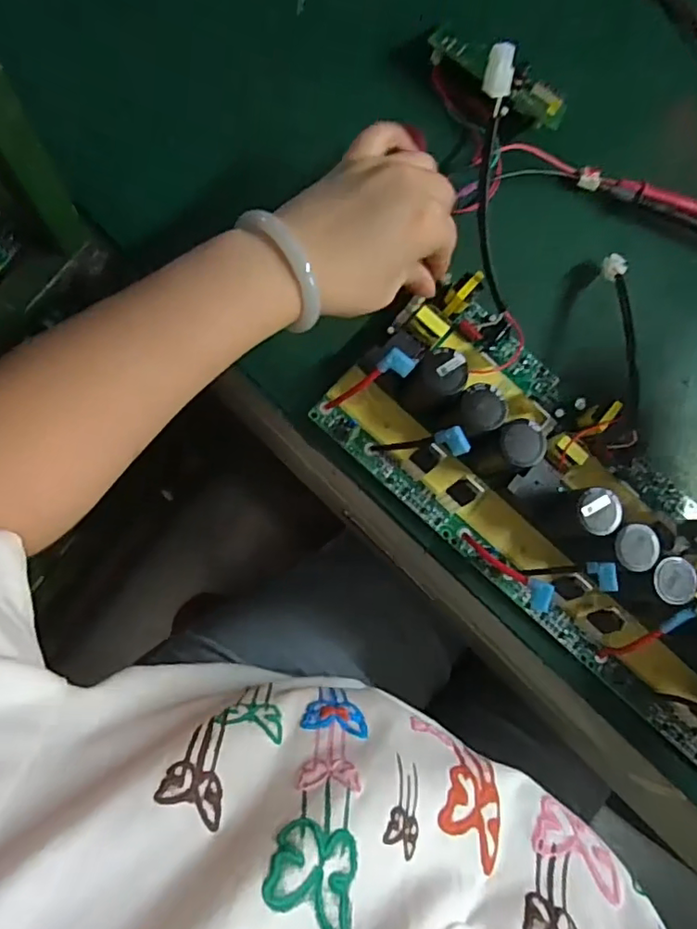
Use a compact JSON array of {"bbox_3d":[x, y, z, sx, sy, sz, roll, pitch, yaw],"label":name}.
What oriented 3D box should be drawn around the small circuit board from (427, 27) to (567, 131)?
[{"bbox_3d":[0.107,-0.274,0.399,0.106,0.013,0.028,28,79,-5],"label":"small circuit board"}]

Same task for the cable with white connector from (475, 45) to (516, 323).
[{"bbox_3d":[0.084,-0.155,0.327,0.016,0.012,0.141,-15,128,-6],"label":"cable with white connector"}]

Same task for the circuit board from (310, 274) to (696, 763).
[{"bbox_3d":[0.170,0.050,0.359,0.371,0.060,0.157,43,82,-1],"label":"circuit board"}]

